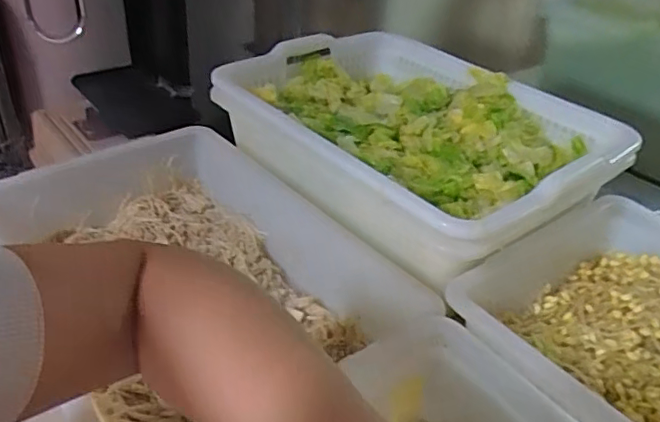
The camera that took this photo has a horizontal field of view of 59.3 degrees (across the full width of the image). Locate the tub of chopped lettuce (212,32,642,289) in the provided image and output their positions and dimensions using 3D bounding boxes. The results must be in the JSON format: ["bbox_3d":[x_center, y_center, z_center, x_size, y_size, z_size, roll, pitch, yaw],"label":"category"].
[{"bbox_3d":[0.095,-0.114,0.726,0.367,0.104,0.480,-23,43,-33],"label":"tub of chopped lettuce"}]

